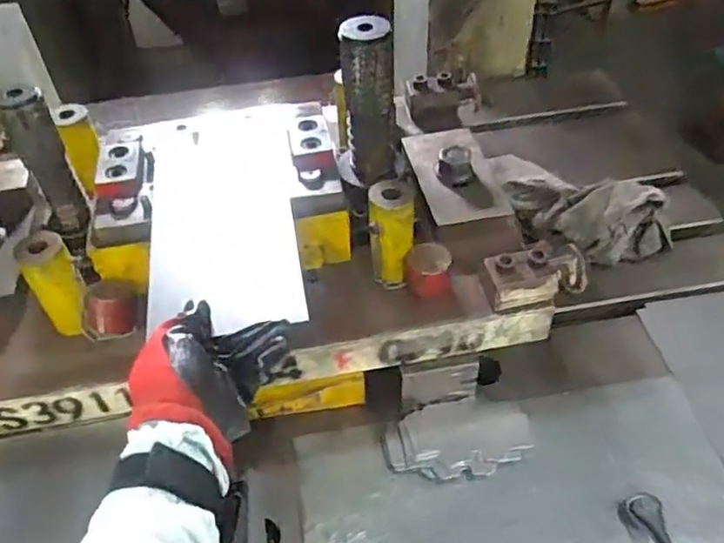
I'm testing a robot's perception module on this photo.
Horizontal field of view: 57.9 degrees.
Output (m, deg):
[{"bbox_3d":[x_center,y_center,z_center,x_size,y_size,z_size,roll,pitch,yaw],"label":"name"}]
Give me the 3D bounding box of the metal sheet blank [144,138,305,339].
[{"bbox_3d":[-0.120,-0.044,0.574,0.126,0.007,0.242,-9,49,-4],"label":"metal sheet blank"}]

